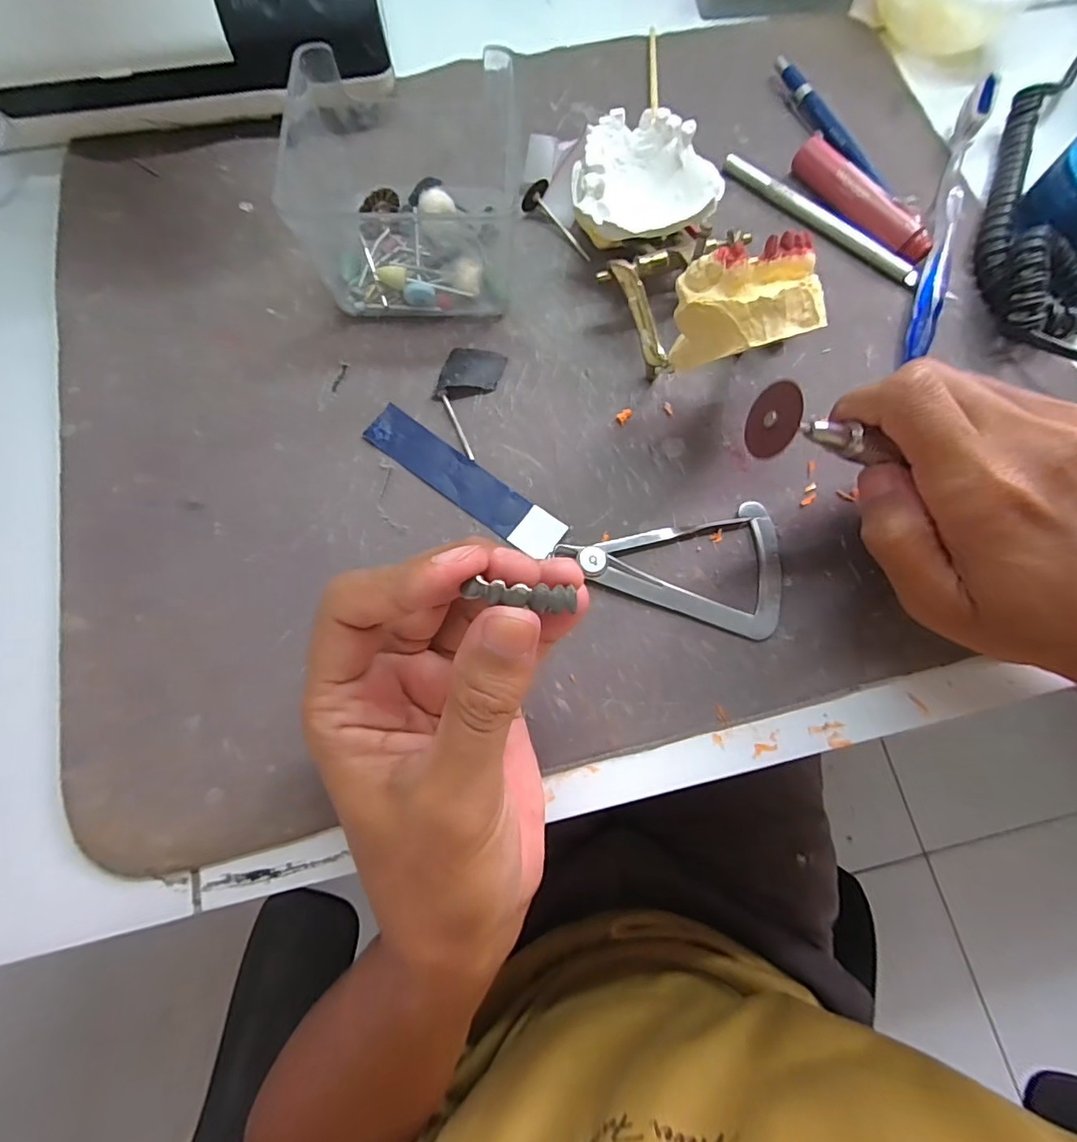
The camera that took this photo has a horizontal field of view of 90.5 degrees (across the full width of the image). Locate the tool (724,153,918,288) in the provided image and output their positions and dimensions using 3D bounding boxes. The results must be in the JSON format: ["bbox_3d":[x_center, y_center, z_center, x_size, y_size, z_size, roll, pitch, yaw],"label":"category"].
[{"bbox_3d":[0.149,-0.187,0.284,0.118,0.010,0.008,39,78,8],"label":"tool"}]

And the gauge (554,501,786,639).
[{"bbox_3d":[0.062,0.006,0.230,0.094,0.006,0.057,-13,76,-5],"label":"gauge"}]

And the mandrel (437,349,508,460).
[{"bbox_3d":[-0.035,-0.082,0.252,0.027,0.007,0.055,13,75,2],"label":"mandrel"}]

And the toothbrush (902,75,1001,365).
[{"bbox_3d":[0.214,-0.184,0.278,0.013,0.022,0.176,19,75,3],"label":"toothbrush"}]

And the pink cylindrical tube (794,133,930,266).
[{"bbox_3d":[0.169,-0.194,0.281,0.014,0.019,0.088,-32,78,-9],"label":"pink cylindrical tube"}]

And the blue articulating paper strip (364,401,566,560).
[{"bbox_3d":[-0.034,-0.041,0.242,0.101,0.004,0.021,36,77,8],"label":"blue articulating paper strip"}]

